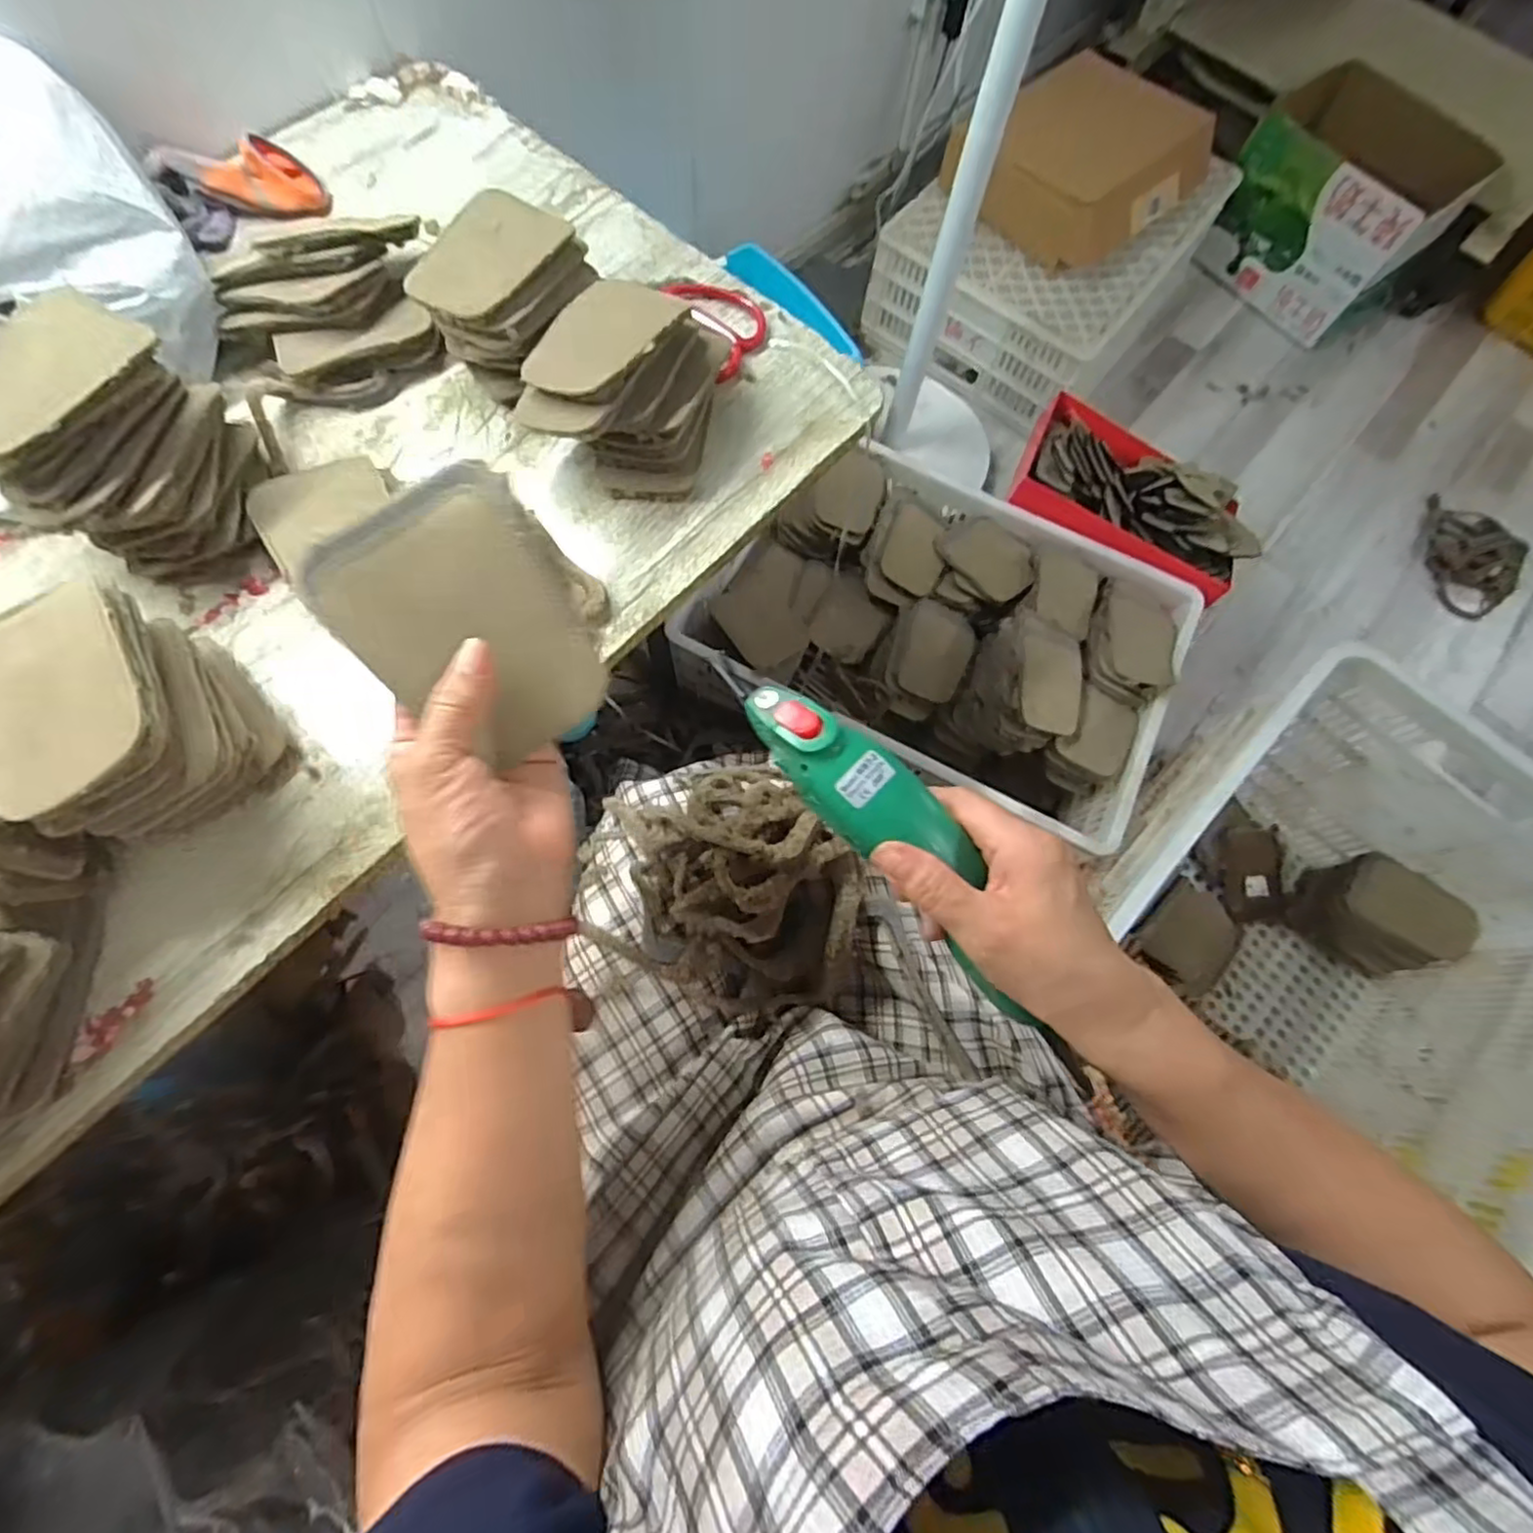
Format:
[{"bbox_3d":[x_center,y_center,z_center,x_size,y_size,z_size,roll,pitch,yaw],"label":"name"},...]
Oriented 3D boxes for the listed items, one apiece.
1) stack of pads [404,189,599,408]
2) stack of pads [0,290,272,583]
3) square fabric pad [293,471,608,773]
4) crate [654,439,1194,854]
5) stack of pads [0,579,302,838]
[{"bbox_3d":[-0.194,-0.351,0.524,0.099,0.071,0.120,27,70,7],"label":"stack of pads"},{"bbox_3d":[-0.410,-0.204,0.445,0.133,0.104,0.125,40,73,12],"label":"stack of pads"},{"bbox_3d":[-0.132,-0.064,0.311,0.094,0.013,0.123,-35,98,-6],"label":"square fabric pad"},{"bbox_3d":[0.229,-0.181,0.959,0.589,0.193,0.407,26,70,7],"label":"crate"},{"bbox_3d":[-0.351,-0.026,0.385,0.097,0.110,0.127,-33,74,-14],"label":"stack of pads"}]

